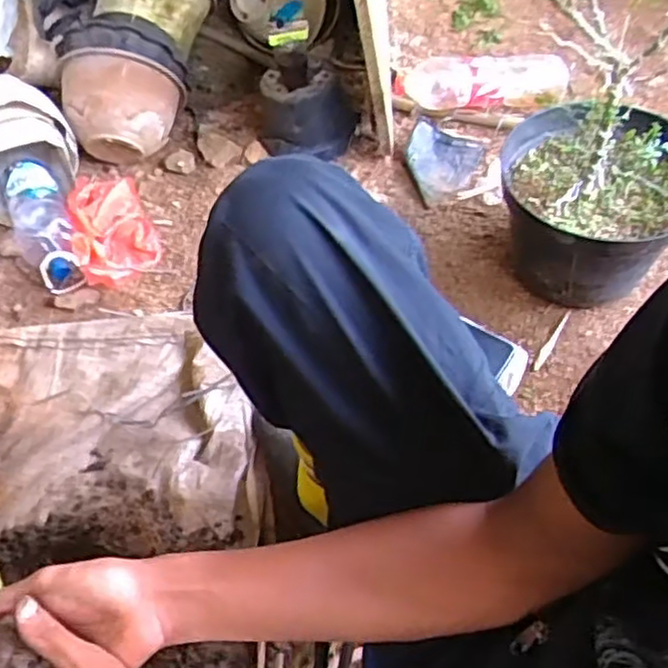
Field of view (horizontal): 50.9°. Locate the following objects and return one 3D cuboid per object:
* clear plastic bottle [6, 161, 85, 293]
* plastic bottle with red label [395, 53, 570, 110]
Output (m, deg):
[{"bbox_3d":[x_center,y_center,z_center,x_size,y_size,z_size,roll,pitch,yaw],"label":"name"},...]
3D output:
[{"bbox_3d":[-0.466,-0.169,1.124,0.093,0.067,0.231,-23,73,-14],"label":"clear plastic bottle"},{"bbox_3d":[0.269,-0.454,1.263,0.313,0.072,0.072,-2,51,0],"label":"plastic bottle with red label"}]

